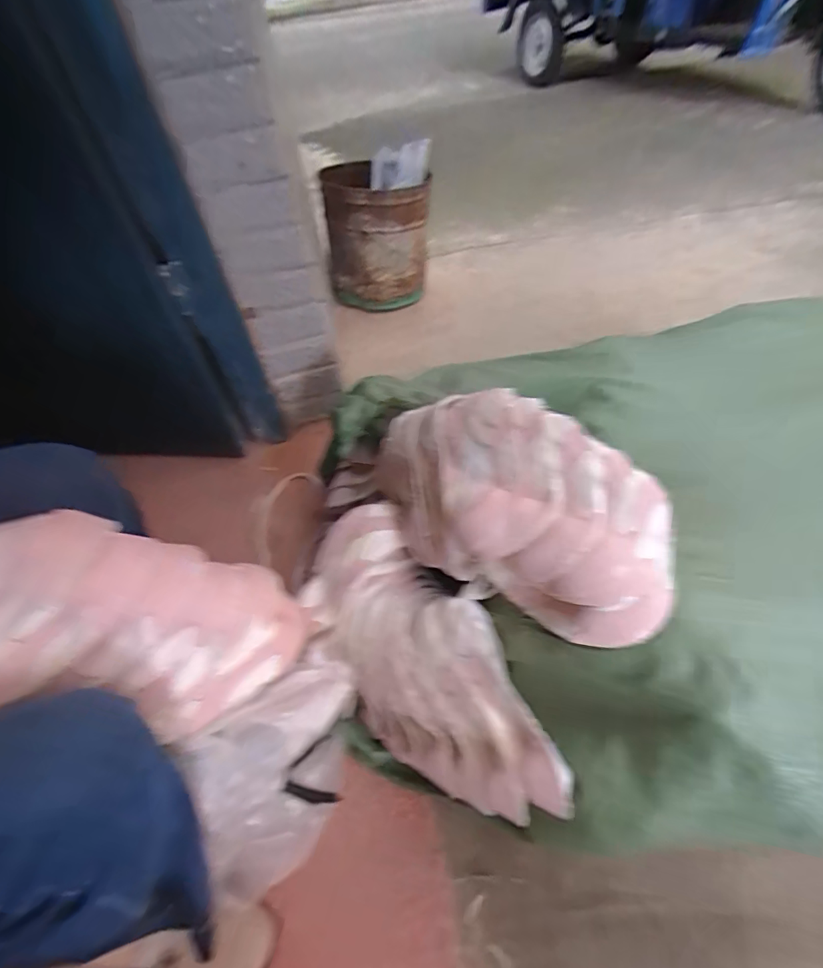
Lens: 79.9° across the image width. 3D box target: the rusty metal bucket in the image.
[{"bbox_3d":[-0.080,-0.665,1.300,0.259,0.305,0.255,-9,50,1],"label":"rusty metal bucket"}]

